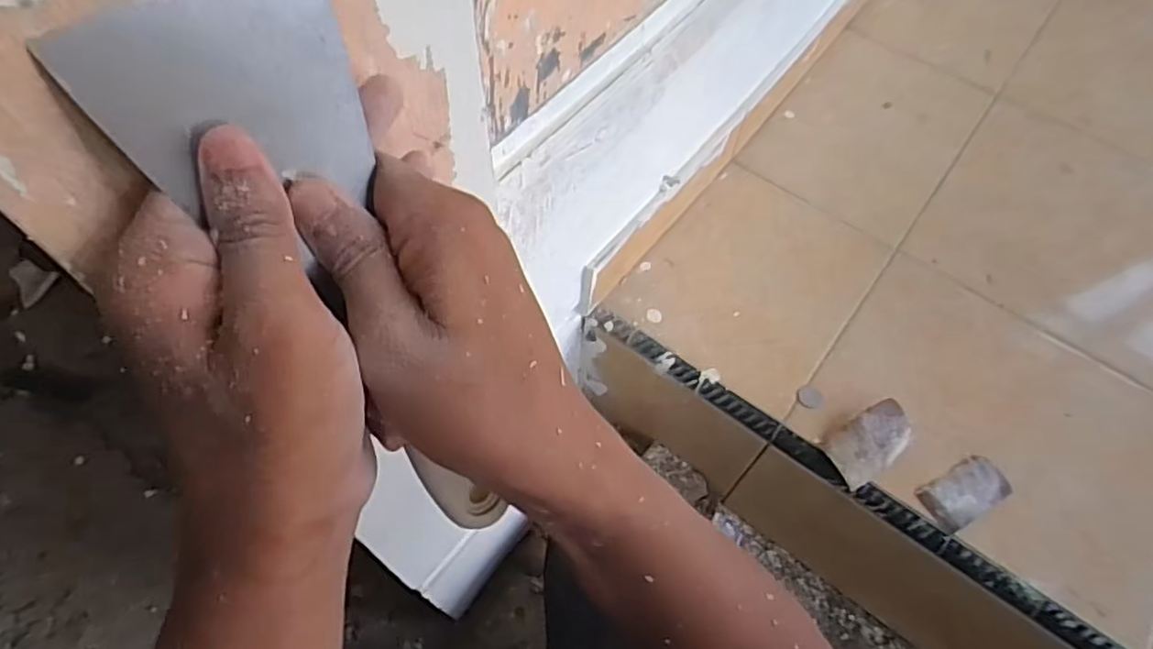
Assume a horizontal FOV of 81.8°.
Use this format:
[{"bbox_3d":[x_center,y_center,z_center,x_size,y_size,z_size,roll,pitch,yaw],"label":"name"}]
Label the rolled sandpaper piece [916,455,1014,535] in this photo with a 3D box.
[{"bbox_3d":[0.424,0.180,0.723,0.102,0.016,0.054,-24,63,-15],"label":"rolled sandpaper piece"}]

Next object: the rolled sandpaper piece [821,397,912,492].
[{"bbox_3d":[0.325,0.129,0.734,0.099,0.023,0.061,-28,64,-17],"label":"rolled sandpaper piece"}]

